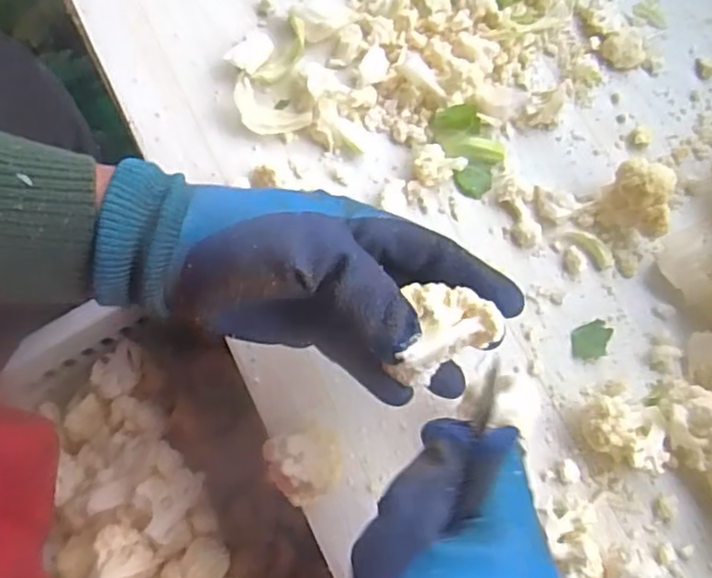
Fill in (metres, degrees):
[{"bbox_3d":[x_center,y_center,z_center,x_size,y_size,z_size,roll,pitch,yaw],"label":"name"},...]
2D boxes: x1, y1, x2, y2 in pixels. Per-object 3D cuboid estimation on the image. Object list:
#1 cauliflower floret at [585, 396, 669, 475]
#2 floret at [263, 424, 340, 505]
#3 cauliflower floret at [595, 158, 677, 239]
[{"bbox_3d":[0.164,0.089,0.413,0.051,0.030,0.036,16,74,3],"label":"cauliflower floret"},{"bbox_3d":[-0.029,0.103,0.395,0.041,0.047,0.039,-15,76,-8],"label":"floret"},{"bbox_3d":[0.192,-0.061,0.457,0.044,0.045,0.040,0,74,-2],"label":"cauliflower floret"}]

